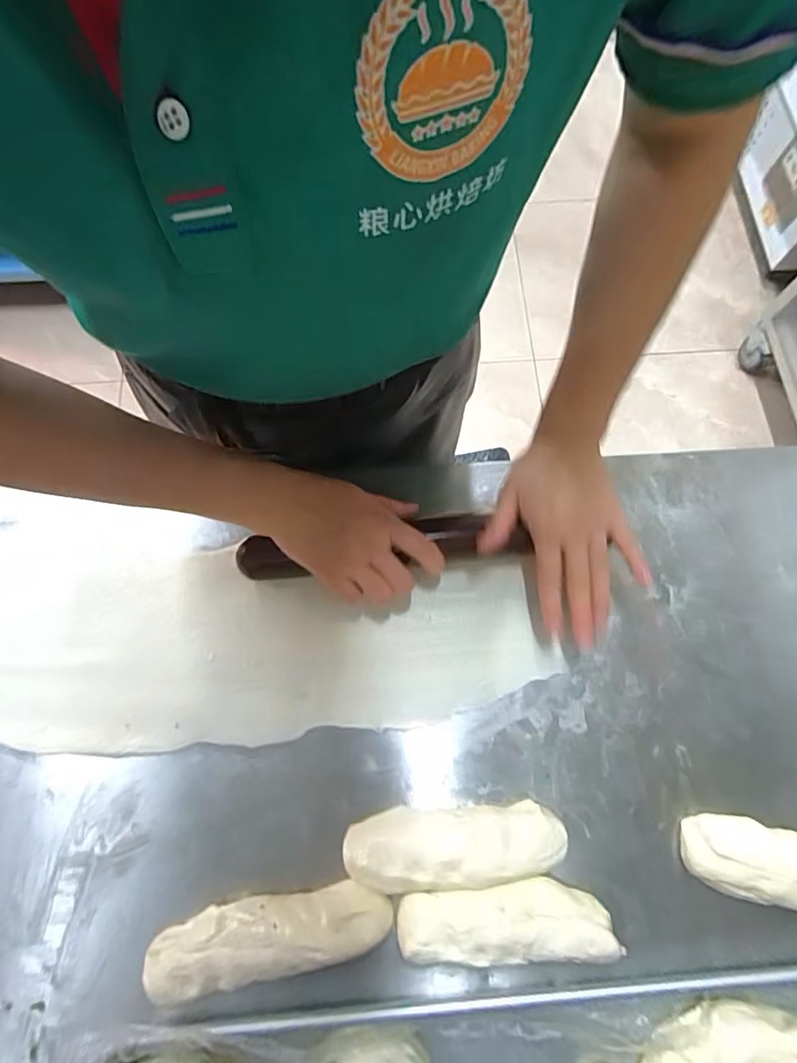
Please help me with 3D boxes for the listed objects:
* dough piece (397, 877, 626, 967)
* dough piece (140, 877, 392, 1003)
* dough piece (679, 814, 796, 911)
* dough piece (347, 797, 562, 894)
[{"bbox_3d":[0.077,0.286,0.375,0.152,0.033,0.049,-4,74,-1],"label":"dough piece"},{"bbox_3d":[-0.094,0.291,0.366,0.172,0.028,0.051,-11,75,-3],"label":"dough piece"},{"bbox_3d":[0.299,0.254,0.382,0.160,0.031,0.052,10,75,3],"label":"dough piece"},{"bbox_3d":[0.042,0.235,0.386,0.161,0.032,0.052,-7,75,-1],"label":"dough piece"}]

